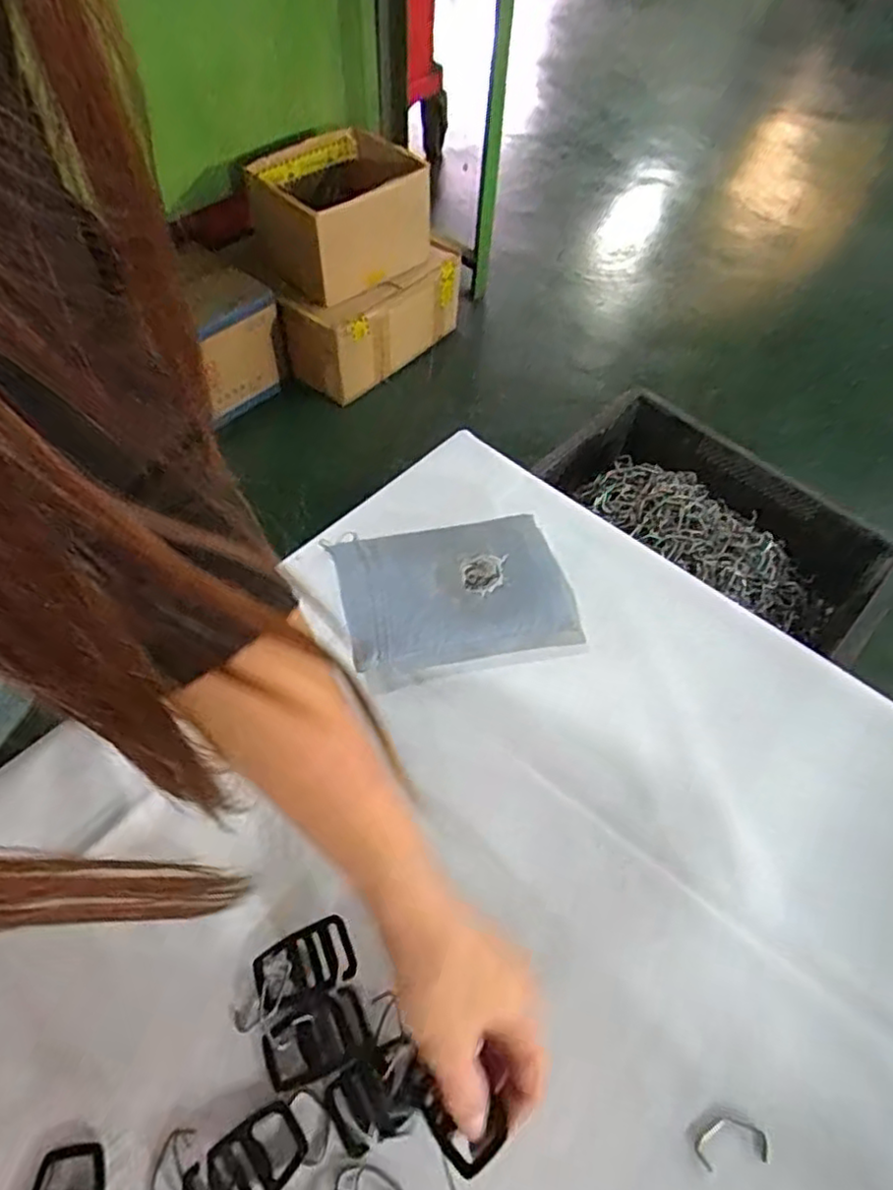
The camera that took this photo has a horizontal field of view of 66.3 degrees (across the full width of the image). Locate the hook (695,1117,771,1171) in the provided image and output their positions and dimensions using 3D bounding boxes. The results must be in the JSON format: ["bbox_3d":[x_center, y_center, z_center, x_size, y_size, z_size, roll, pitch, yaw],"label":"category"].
[{"bbox_3d":[0.145,0.277,0.346,0.038,0.004,0.019,-4,54,-4],"label":"hook"}]

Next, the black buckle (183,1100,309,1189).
[{"bbox_3d":[-0.097,0.280,0.334,0.055,0.006,0.034,-35,62,-23],"label":"black buckle"}]

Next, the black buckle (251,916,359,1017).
[{"bbox_3d":[-0.080,0.208,0.384,0.056,0.007,0.033,-19,57,-15],"label":"black buckle"}]

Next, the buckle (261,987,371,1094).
[{"bbox_3d":[-0.070,0.237,0.365,0.055,0.004,0.038,-17,56,-13],"label":"buckle"}]

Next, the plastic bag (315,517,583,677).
[{"bbox_3d":[0.006,-0.005,0.524,0.171,0.044,0.124,-11,55,-9],"label":"plastic bag"}]

